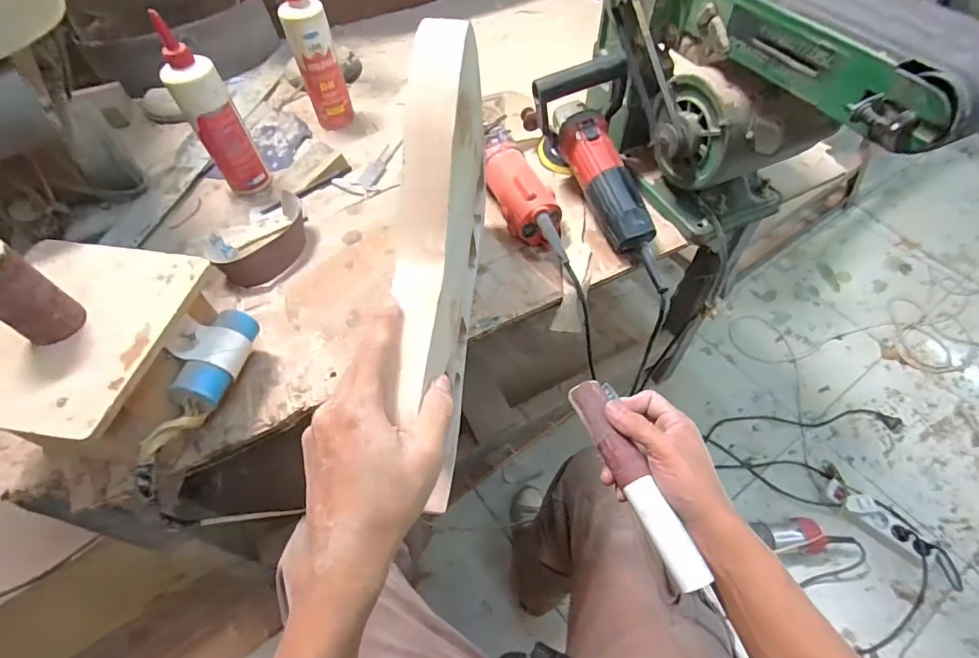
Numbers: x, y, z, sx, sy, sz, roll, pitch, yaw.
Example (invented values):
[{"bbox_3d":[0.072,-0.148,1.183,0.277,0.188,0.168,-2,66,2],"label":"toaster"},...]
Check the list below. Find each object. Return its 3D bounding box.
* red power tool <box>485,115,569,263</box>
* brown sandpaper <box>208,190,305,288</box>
[{"bbox_3d":[0.050,-0.175,0.634,0.074,0.085,0.222,-17,58,-10],"label":"red power tool"},{"bbox_3d":[-0.314,-0.120,0.646,0.074,0.046,0.140,37,64,23],"label":"brown sandpaper"}]

